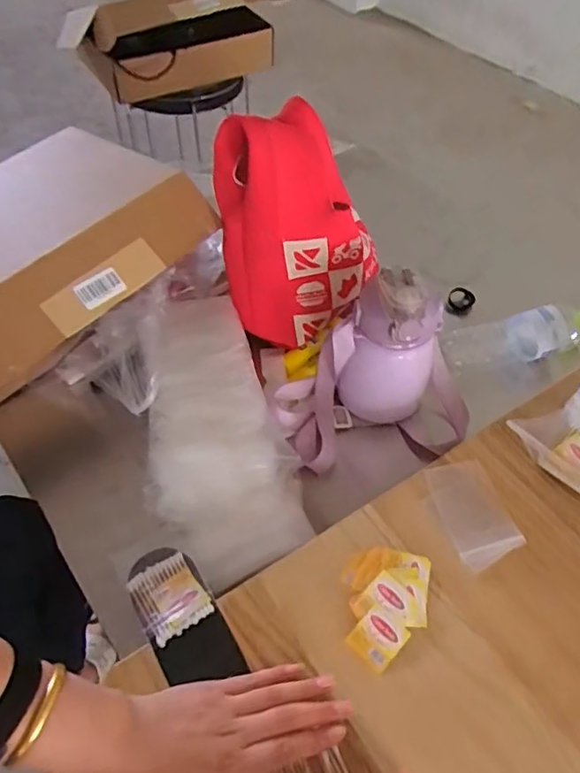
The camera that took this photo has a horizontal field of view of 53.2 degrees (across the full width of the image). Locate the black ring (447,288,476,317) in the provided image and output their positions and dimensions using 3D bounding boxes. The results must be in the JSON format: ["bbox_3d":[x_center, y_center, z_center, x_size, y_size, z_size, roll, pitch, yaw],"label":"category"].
[{"bbox_3d":[0.244,-0.122,0.825,0.033,0.018,0.041,31,57,19],"label":"black ring"}]

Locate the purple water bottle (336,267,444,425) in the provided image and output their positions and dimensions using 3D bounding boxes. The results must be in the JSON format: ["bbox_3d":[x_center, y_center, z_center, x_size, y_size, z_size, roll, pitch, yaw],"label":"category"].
[{"bbox_3d":[0.109,-0.042,0.648,0.097,0.172,0.089,33,58,20],"label":"purple water bottle"}]

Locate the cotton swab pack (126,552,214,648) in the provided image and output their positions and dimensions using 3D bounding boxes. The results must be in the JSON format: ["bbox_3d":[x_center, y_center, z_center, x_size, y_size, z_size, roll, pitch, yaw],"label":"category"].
[{"bbox_3d":[-0.107,0.186,0.512,0.057,0.018,0.069,-29,60,-23],"label":"cotton swab pack"}]

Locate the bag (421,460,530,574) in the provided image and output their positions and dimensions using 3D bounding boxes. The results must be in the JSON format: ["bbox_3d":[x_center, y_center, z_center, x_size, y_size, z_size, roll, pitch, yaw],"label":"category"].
[{"bbox_3d":[0.180,0.121,0.567,0.065,0.004,0.106,-12,55,-12],"label":"bag"}]

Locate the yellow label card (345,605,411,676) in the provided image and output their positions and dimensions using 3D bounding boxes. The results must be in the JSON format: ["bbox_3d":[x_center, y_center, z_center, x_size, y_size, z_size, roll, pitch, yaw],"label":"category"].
[{"bbox_3d":[0.076,0.214,0.493,0.044,0.008,0.039,-37,63,-27],"label":"yellow label card"}]

